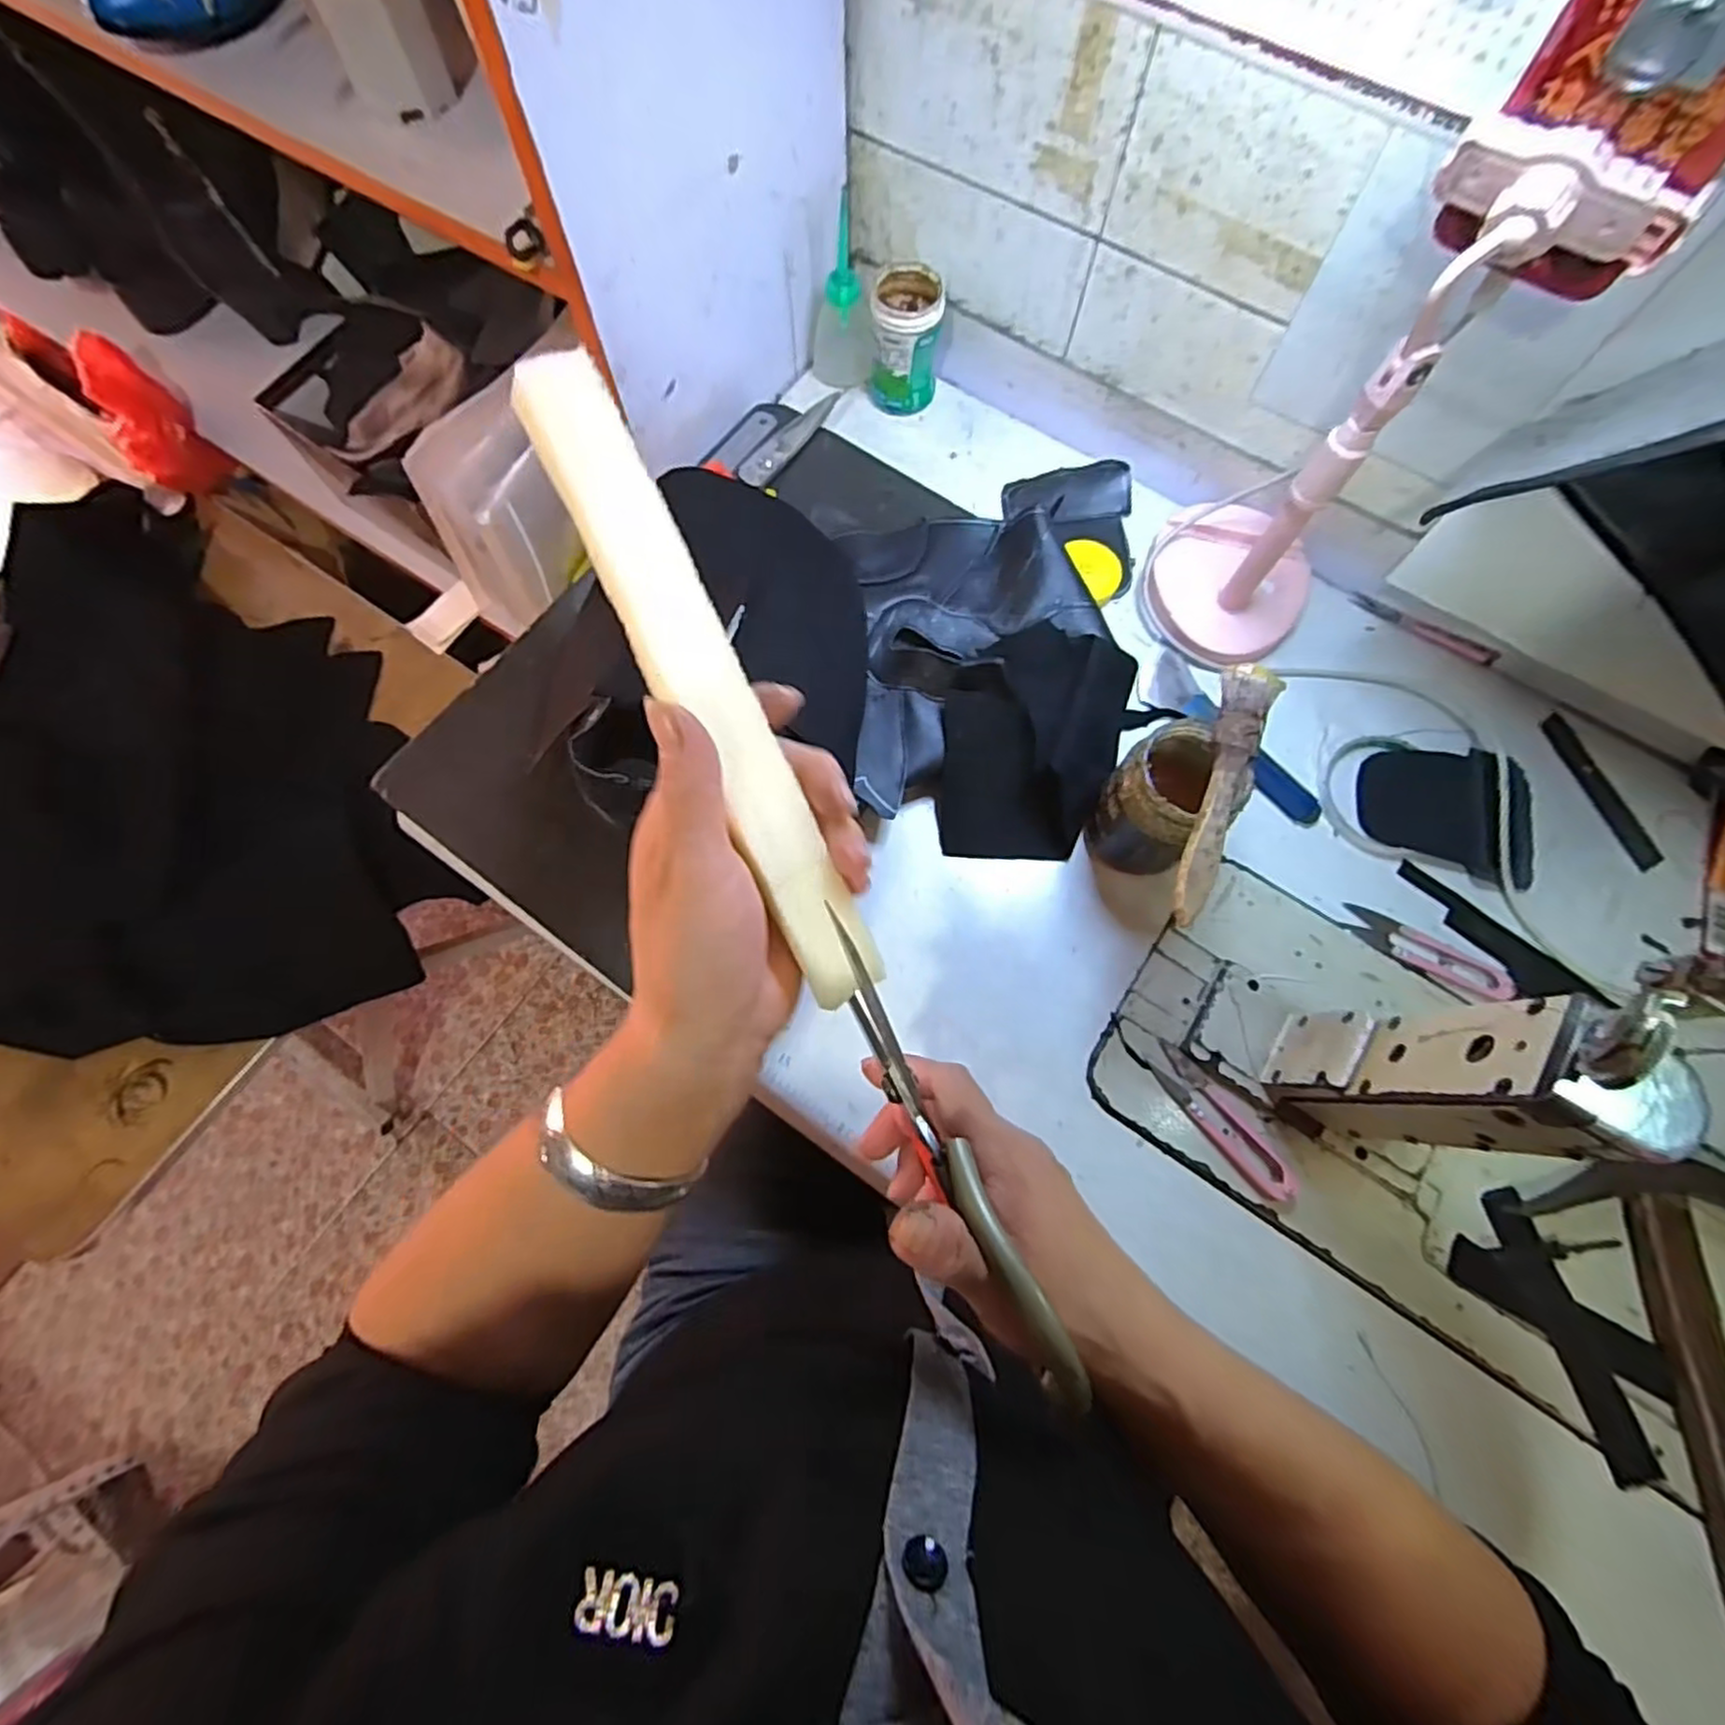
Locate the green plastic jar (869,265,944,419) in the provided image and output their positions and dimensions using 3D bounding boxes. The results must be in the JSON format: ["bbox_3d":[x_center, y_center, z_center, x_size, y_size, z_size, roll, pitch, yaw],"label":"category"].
[{"bbox_3d":[0.032,-0.384,0.543,0.050,0.077,0.052,0,71,-1],"label":"green plastic jar"}]

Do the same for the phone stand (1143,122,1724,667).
[{"bbox_3d":[0.261,-0.236,0.402,0.116,0.259,0.124,26,73,8],"label":"phone stand"}]

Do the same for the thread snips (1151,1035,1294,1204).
[{"bbox_3d":[0.202,0.145,0.409,0.023,0.009,0.095,-38,76,-12],"label":"thread snips"}]

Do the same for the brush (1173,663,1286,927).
[{"bbox_3d":[0.184,-0.036,0.368,0.026,0.013,0.144,18,72,5],"label":"brush"}]

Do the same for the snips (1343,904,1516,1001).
[{"bbox_3d":[0.344,0.054,0.443,0.093,0.006,0.021,25,73,8],"label":"snips"}]

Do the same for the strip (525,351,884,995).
[{"bbox_3d":[-0.050,-0.055,0.237,0.029,0.005,0.217,-28,96,-19],"label":"strip"}]

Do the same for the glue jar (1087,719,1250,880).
[{"bbox_3d":[0.174,-0.033,0.425,0.061,0.102,0.061,0,71,-1],"label":"glue jar"}]

